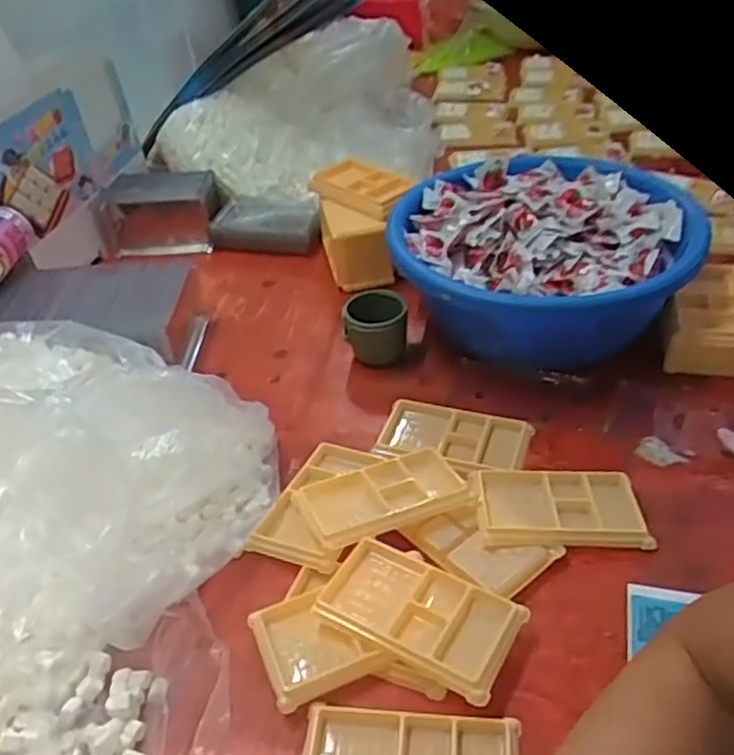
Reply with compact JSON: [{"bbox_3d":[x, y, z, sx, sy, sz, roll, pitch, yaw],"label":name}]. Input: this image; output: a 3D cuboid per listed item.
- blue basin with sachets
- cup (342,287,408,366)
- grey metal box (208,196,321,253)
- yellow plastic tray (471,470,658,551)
[{"bbox_3d":[0.183,-0.120,0.812,0.290,0.123,0.282,-3,39,3],"label":"blue basin with sachets"},{"bbox_3d":[0.011,-0.053,0.800,0.068,0.065,0.057,-4,39,1],"label":"cup"},{"bbox_3d":[-0.140,-0.215,1.027,0.162,0.037,0.085,0,40,7],"label":"grey metal box"},{"bbox_3d":[0.159,0.107,0.613,0.134,0.021,0.078,-2,39,4],"label":"yellow plastic tray"}]

